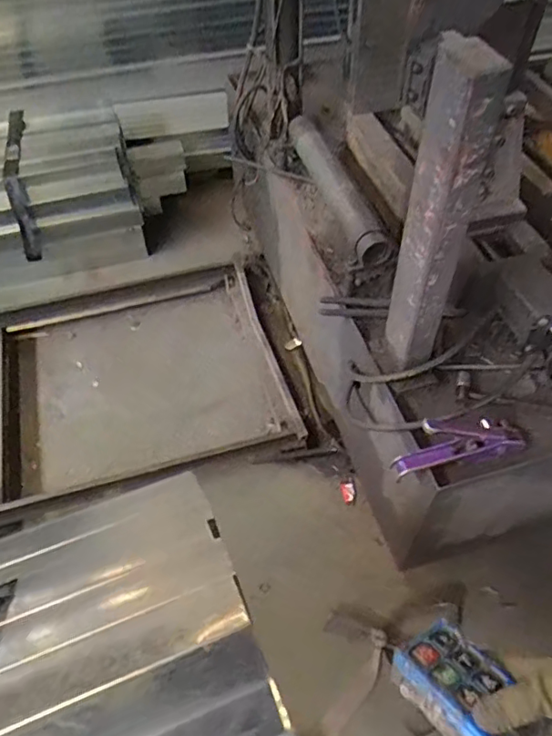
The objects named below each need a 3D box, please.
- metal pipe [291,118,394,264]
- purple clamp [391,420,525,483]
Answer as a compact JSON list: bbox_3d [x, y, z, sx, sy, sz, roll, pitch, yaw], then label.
[{"bbox_3d":[0.141,-0.467,1.414,0.077,0.102,0.573,-12,51,-11],"label":"metal pipe"},{"bbox_3d":[0.345,0.119,1.030,0.261,0.124,0.071,-9,51,-9],"label":"purple clamp"}]

